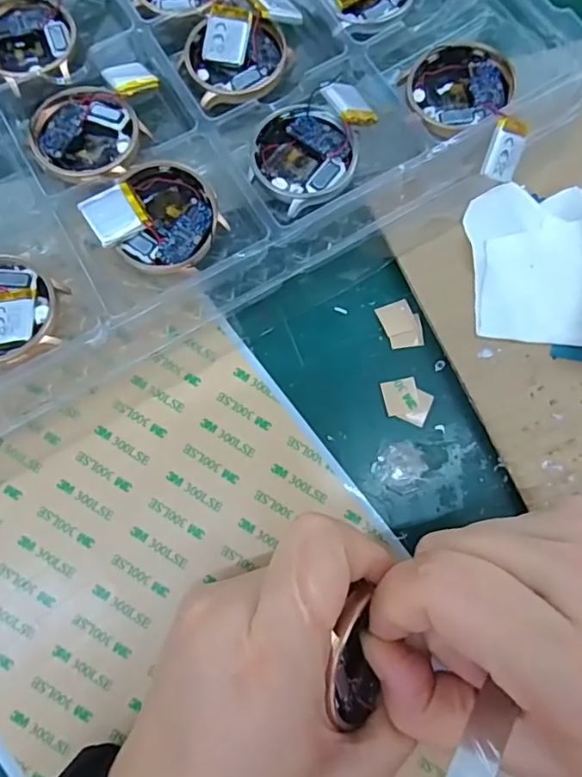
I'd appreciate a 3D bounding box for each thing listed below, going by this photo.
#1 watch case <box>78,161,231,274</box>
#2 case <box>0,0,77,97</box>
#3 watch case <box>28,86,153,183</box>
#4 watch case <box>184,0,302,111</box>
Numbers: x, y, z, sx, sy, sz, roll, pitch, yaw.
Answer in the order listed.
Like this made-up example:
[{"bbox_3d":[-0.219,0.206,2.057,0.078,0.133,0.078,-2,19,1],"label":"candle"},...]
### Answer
[{"bbox_3d":[-0.052,-0.067,0.220,0.041,0.016,0.043,43,79,6],"label":"watch case"},{"bbox_3d":[-0.118,-0.155,0.251,0.042,0.011,0.046,-25,81,-8],"label":"case"},{"bbox_3d":[-0.086,-0.107,0.236,0.043,0.011,0.048,-37,82,-9],"label":"watch case"},{"bbox_3d":[-0.022,-0.148,0.243,0.046,0.009,0.049,5,78,-2],"label":"watch case"}]

